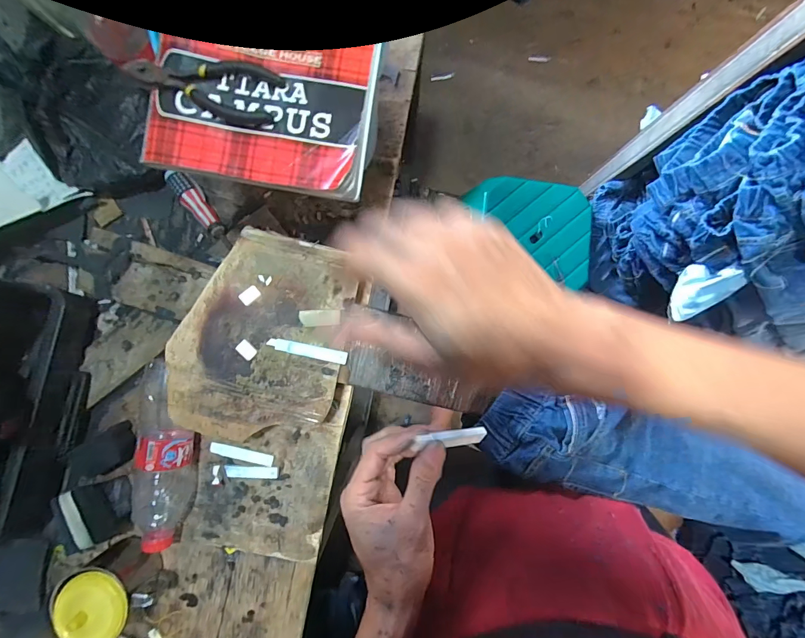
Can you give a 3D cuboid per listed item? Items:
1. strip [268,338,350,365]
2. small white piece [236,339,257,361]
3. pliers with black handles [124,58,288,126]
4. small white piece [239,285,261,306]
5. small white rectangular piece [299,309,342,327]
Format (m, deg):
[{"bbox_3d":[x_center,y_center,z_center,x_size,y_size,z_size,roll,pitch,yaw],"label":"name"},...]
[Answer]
[{"bbox_3d":[-0.109,0.037,0.429,0.091,0.004,0.015,13,74,-5],"label":"strip"},{"bbox_3d":[-0.179,0.036,0.427,0.016,0.005,0.021,-44,88,-2],"label":"small white piece"},{"bbox_3d":[-0.152,-0.192,0.294,0.105,0.022,0.050,21,88,1],"label":"pliers with black handles"},{"bbox_3d":[-0.177,-0.027,0.432,0.022,0.005,0.017,-43,88,-2],"label":"small white piece"},{"bbox_3d":[-0.097,-0.001,0.439,0.047,0.004,0.019,-2,85,-7],"label":"small white rectangular piece"}]

